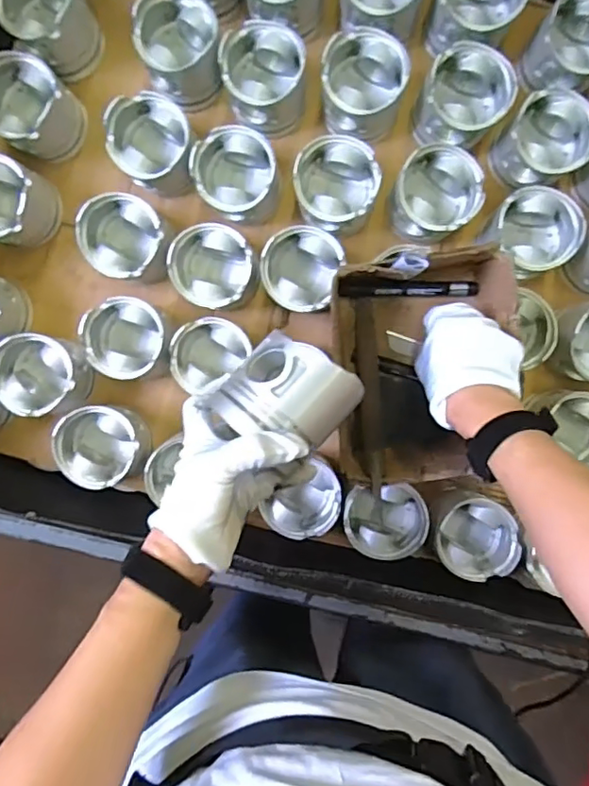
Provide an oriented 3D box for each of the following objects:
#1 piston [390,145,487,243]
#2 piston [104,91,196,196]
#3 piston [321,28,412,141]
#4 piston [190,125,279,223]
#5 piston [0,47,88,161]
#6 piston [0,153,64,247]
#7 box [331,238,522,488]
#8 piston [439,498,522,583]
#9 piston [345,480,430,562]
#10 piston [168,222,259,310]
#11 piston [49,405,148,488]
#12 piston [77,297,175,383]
[{"bbox_3d":[0.161,-0.226,0.651,0.095,0.064,0.095,5,91,1],"label":"piston"},{"bbox_3d":[-0.164,-0.291,0.667,0.090,0.077,0.093,0,91,1],"label":"piston"},{"bbox_3d":[0.080,-0.348,0.662,0.098,0.080,0.103,12,92,0],"label":"piston"},{"bbox_3d":[-0.068,-0.250,0.669,0.092,0.077,0.089,0,91,1],"label":"piston"},{"bbox_3d":[-0.309,-0.332,0.667,0.096,0.076,0.091,0,91,1],"label":"piston"},{"bbox_3d":[-0.342,-0.225,0.682,0.097,0.090,0.093,0,91,1],"label":"piston"},{"bbox_3d":[0.125,-0.025,0.585,0.158,0.114,0.214,0,91,1],"label":"box"},{"bbox_3d":[0.211,0.167,0.669,0.091,0.062,0.083,0,91,1],"label":"piston"},{"bbox_3d":[0.107,0.145,0.676,0.080,0.077,0.088,0,91,1],"label":"piston"},{"bbox_3d":[-0.095,-0.146,0.683,0.089,0.092,0.088,0,91,1],"label":"piston"},{"bbox_3d":[-0.219,0.060,0.673,0.096,0.080,0.097,0,91,1],"label":"piston"},{"bbox_3d":[-0.191,-0.063,0.687,0.094,0.093,0.094,0,91,1],"label":"piston"}]

